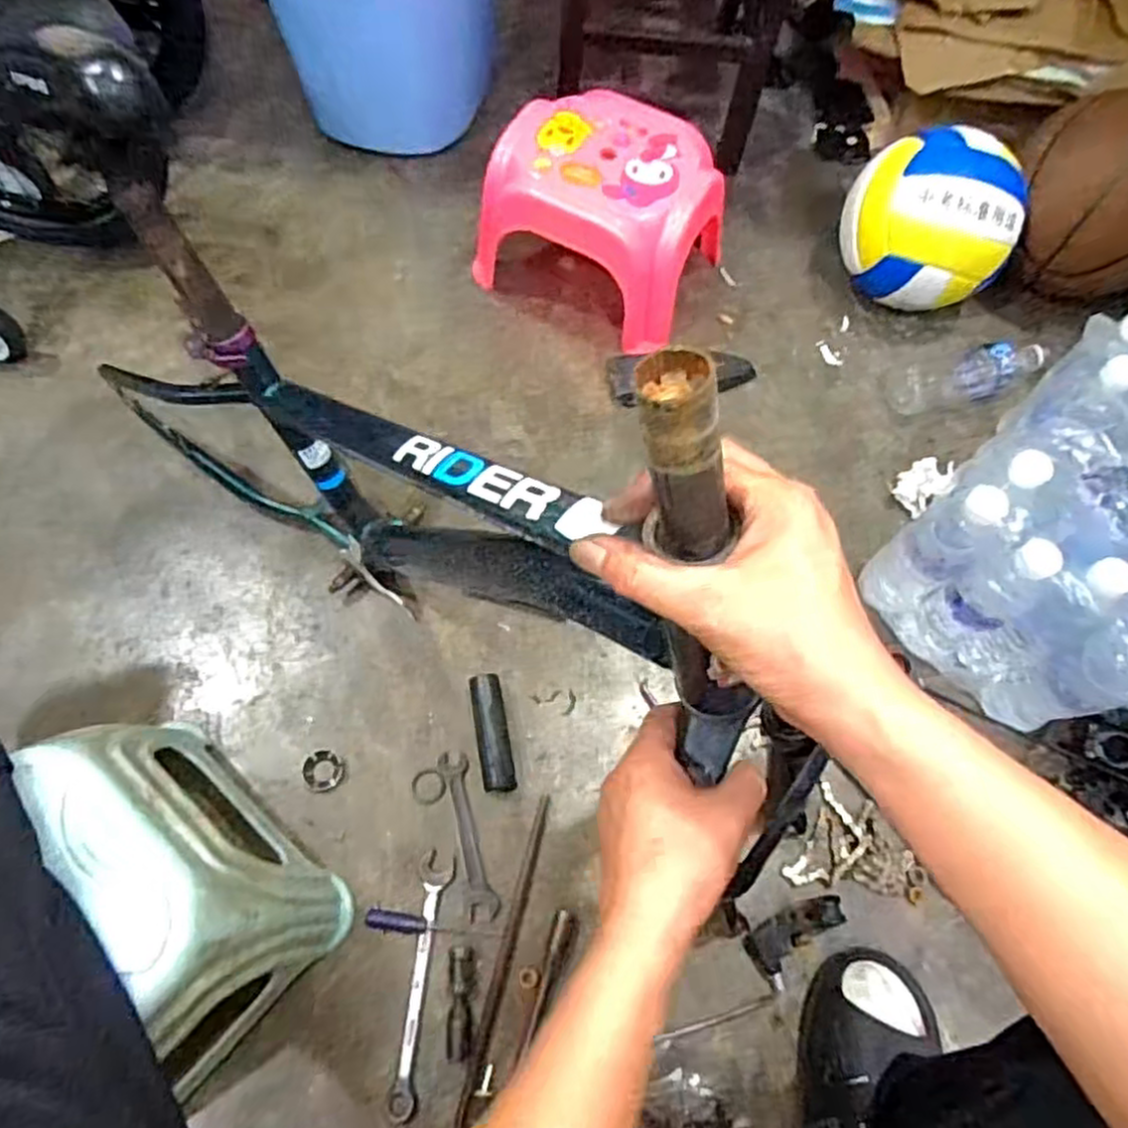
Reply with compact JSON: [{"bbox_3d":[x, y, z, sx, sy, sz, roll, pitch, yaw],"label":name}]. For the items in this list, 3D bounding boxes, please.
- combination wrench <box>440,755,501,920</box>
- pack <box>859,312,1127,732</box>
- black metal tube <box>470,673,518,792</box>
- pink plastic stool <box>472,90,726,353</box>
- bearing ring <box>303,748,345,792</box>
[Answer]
[{"bbox_3d":[-0.094,0.265,0.731,0.032,0.004,0.158,-13,67,-6],"label":"combination wrench"},{"bbox_3d":[0.525,-0.046,0.769,0.222,0.220,0.350,42,73,16],"label":"pack"},{"bbox_3d":[-0.073,0.172,0.762,0.033,0.027,0.118,-10,67,-5],"label":"black metal tube"},{"bbox_3d":[0.051,-0.441,0.944,0.263,0.173,0.212,28,69,11],"label":"pink plastic stool"},{"bbox_3d":[-0.244,0.210,0.757,0.042,0.004,0.039,0,67,-1],"label":"bearing ring"}]

